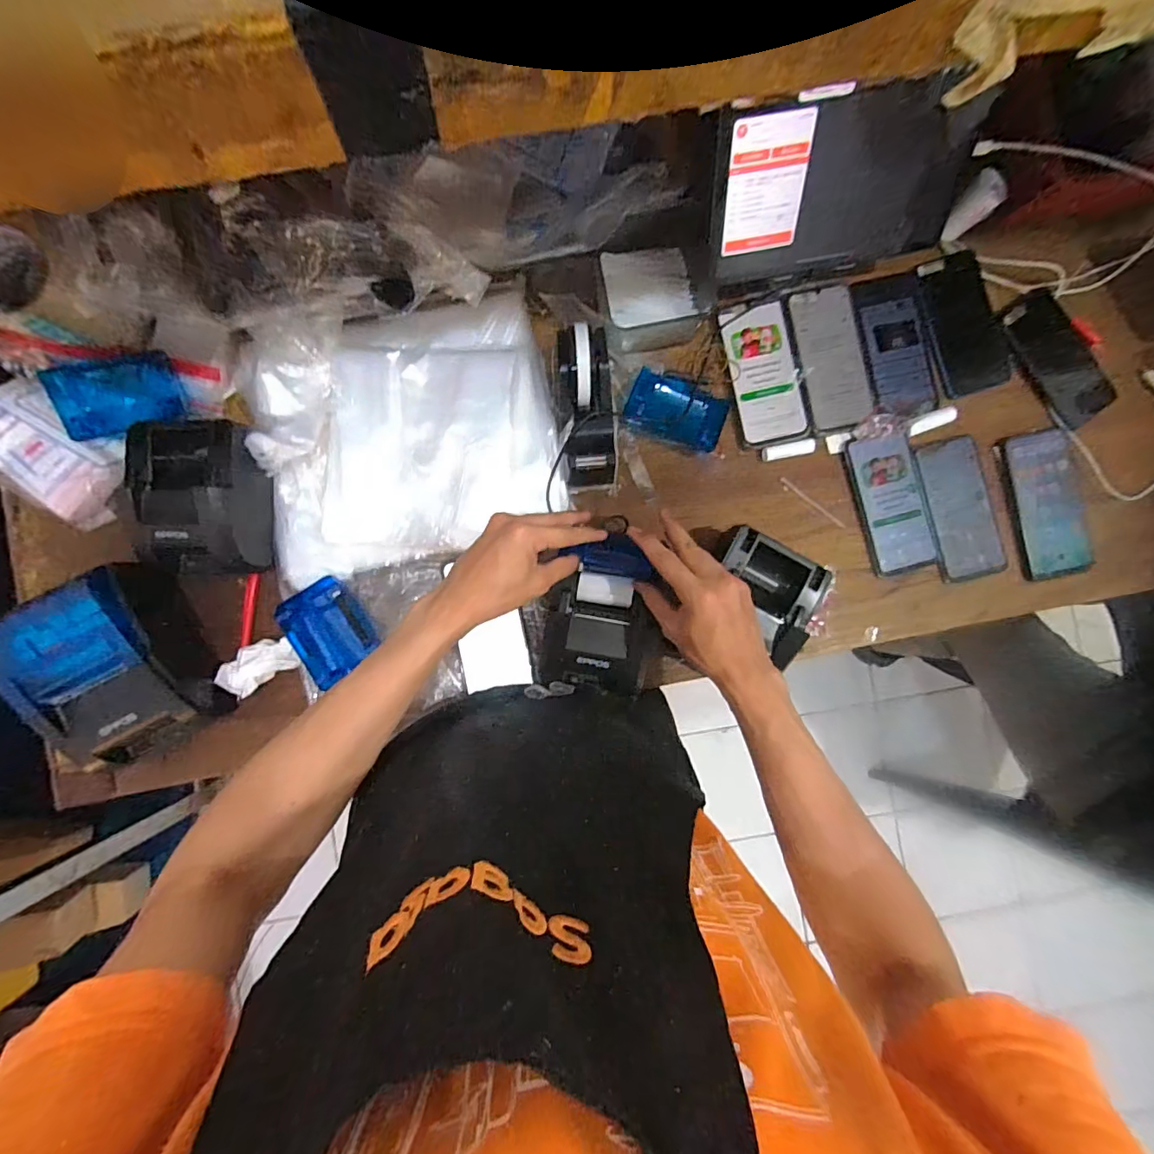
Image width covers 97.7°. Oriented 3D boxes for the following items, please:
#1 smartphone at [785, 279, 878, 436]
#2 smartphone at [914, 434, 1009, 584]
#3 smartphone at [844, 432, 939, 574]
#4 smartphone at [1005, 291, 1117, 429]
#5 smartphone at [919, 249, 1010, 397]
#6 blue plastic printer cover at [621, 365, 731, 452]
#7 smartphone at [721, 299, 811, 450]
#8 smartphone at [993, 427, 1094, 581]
[{"bbox_3d":[0.301,-0.256,0.589,0.081,0.006,0.167,-12,88,-2],"label":"smartphone"},{"bbox_3d":[0.456,-0.081,0.597,0.078,0.007,0.165,-15,88,-2],"label":"smartphone"},{"bbox_3d":[0.371,-0.086,0.589,0.081,0.013,0.160,-17,88,-2],"label":"smartphone"},{"bbox_3d":[0.567,-0.258,0.592,0.066,0.015,0.160,-29,89,-3],"label":"smartphone"},{"bbox_3d":[0.457,-0.299,0.598,0.085,0.009,0.160,-17,88,-2],"label":"smartphone"},{"bbox_3d":[0.113,-0.188,0.578,0.109,0.016,0.068,23,87,-1],"label":"blue plastic printer cover"},{"bbox_3d":[0.221,-0.238,0.590,0.083,0.005,0.166,-12,88,-2],"label":"smartphone"},{"bbox_3d":[0.552,-0.085,0.589,0.079,0.014,0.170,-10,88,-2],"label":"smartphone"}]

